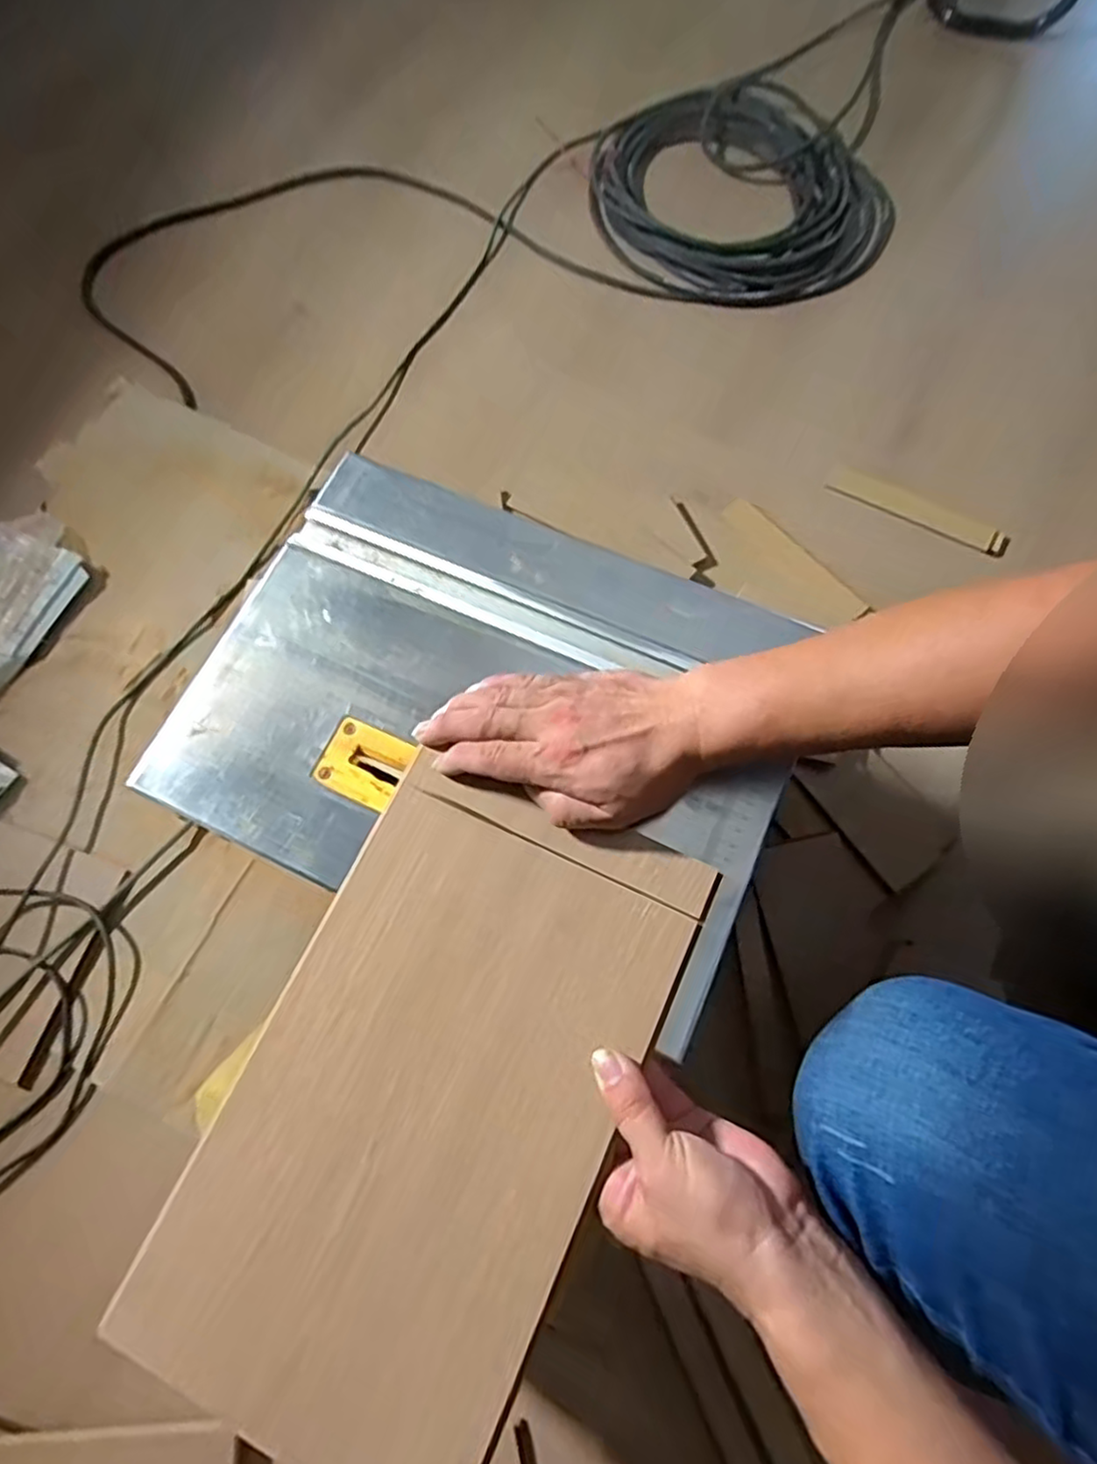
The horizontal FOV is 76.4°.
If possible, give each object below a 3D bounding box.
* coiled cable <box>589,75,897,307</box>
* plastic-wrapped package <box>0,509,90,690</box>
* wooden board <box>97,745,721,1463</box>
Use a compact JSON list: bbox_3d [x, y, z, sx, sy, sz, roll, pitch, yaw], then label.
[{"bbox_3d":[0.264,-0.772,0.999,0.377,0.049,0.401,2,73,-6],"label":"coiled cable"},{"bbox_3d":[-0.660,-0.159,0.824,0.164,0.031,0.238,25,74,8],"label":"plastic-wrapped package"},{"bbox_3d":[-0.063,0.197,0.386,0.200,0.017,0.339,23,74,8],"label":"wooden board"}]

